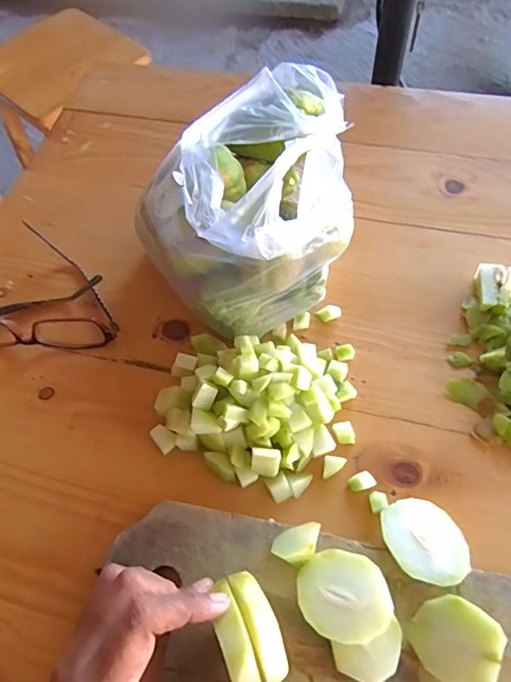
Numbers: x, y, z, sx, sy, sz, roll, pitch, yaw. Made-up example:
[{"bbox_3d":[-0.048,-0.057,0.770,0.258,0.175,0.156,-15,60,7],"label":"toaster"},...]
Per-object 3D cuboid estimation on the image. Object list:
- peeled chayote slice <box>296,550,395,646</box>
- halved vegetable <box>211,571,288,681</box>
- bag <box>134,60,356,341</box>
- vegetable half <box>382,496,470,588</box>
[{"bbox_3d":[0.049,0.139,0.278,0.050,0.006,0.044,28,67,17],"label":"peeled chayote slice"},{"bbox_3d":[-0.004,0.144,0.251,0.028,0.017,0.053,-21,62,-8],"label":"halved vegetable"},{"bbox_3d":[0.015,-0.099,0.368,0.174,0.134,0.126,-38,66,-16],"label":"bag"},{"bbox_3d":[0.101,0.121,0.305,0.043,0.012,0.053,-18,48,-17],"label":"vegetable half"}]

